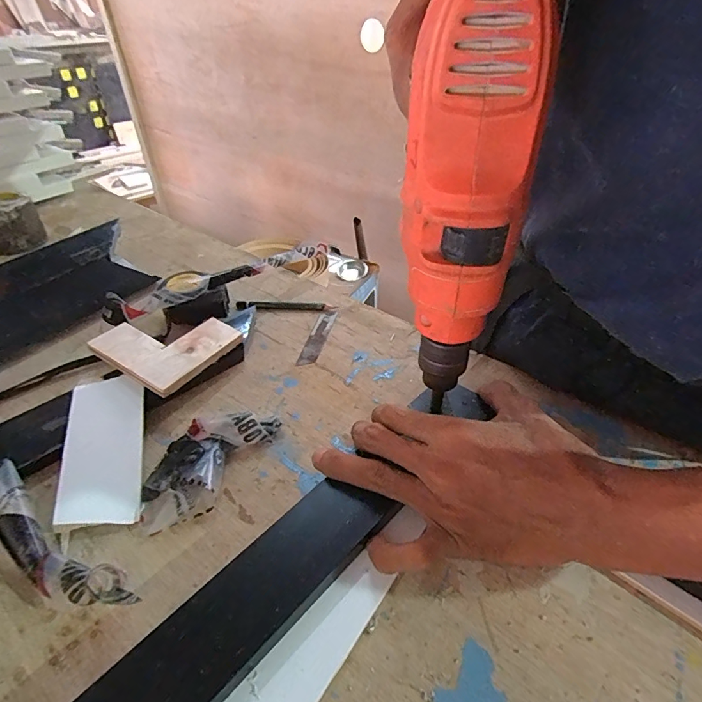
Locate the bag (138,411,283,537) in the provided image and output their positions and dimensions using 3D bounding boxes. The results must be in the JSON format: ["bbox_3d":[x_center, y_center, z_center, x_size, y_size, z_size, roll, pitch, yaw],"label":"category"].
[{"bbox_3d":[-0.108,0.074,0.311,0.061,0.021,0.107,19,43,23],"label":"bag"}]

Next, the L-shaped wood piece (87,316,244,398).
[{"bbox_3d":[-0.158,-0.009,0.380,0.088,0.009,0.088,28,48,17],"label":"L-shaped wood piece"}]

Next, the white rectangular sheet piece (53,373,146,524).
[{"bbox_3d":[-0.177,0.066,0.314,0.050,0.004,0.118,-4,48,-18],"label":"white rectangular sheet piece"}]

